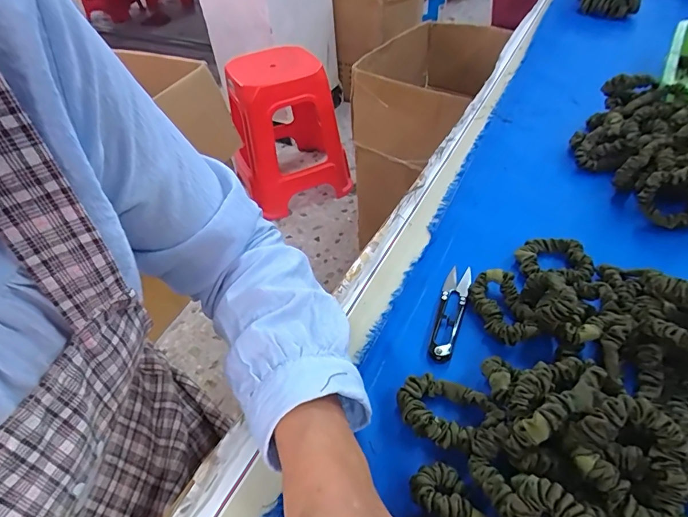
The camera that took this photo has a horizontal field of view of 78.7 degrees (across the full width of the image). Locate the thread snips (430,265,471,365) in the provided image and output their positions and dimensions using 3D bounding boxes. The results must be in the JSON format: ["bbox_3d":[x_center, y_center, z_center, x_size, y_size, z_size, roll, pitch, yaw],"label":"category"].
[{"bbox_3d":[0.091,0.042,0.359,0.022,0.009,0.103,14,49,19],"label":"thread snips"}]

